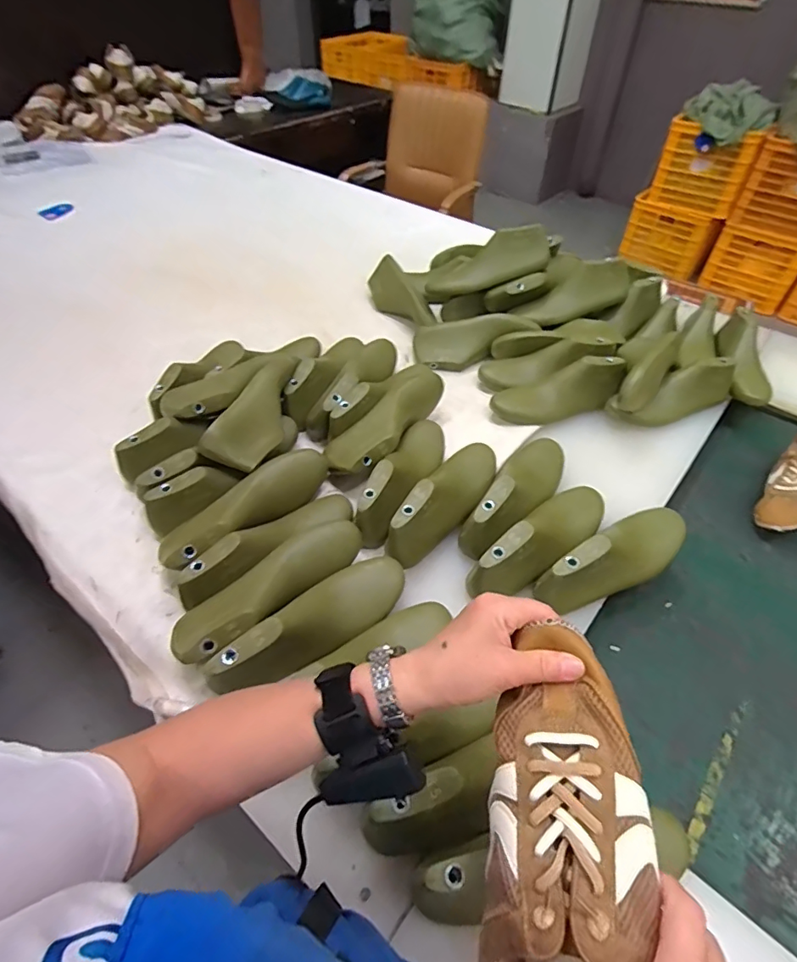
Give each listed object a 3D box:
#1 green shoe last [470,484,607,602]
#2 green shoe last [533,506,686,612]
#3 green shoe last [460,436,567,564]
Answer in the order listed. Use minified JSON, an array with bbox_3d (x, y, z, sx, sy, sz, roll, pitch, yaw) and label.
[{"bbox_3d":[0.197,0.074,0.677,0.091,0.084,0.257,33,56,26],"label":"green shoe last"},{"bbox_3d":[0.291,0.093,0.656,0.253,0.080,0.072,-21,52,-18],"label":"green shoe last"},{"bbox_3d":[0.178,0.010,0.736,0.086,0.087,0.251,26,53,21],"label":"green shoe last"}]

